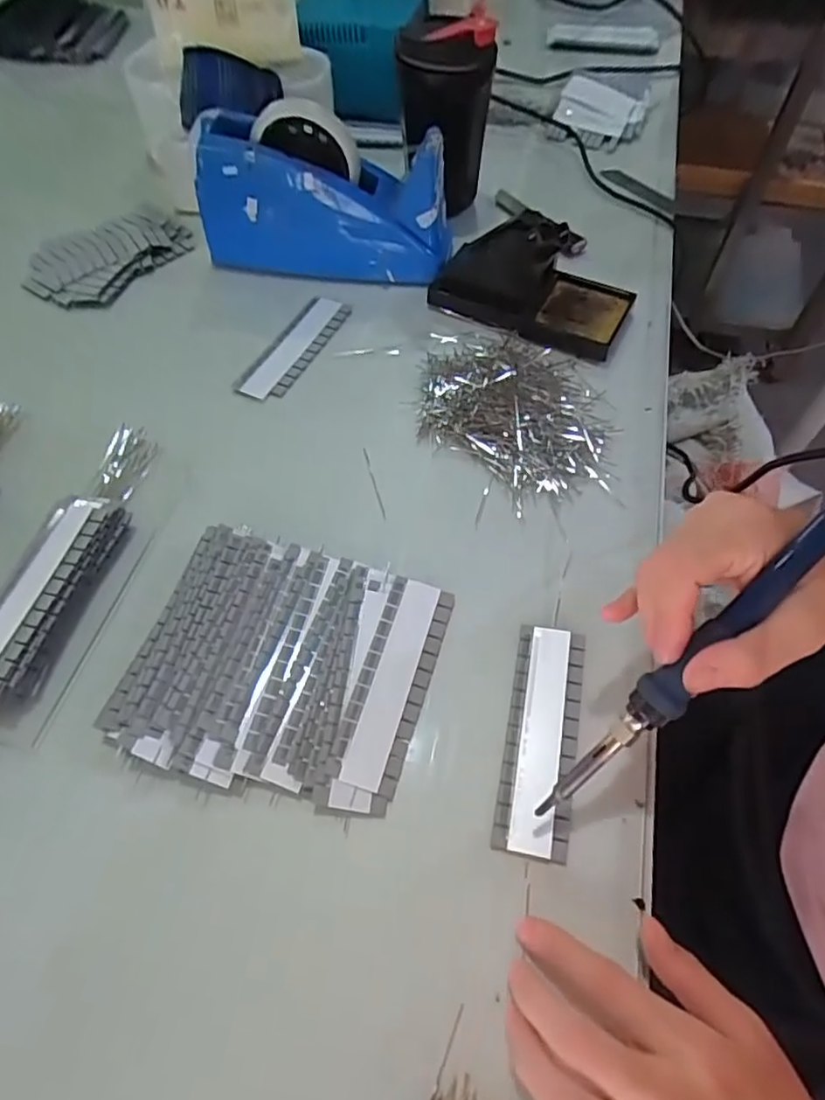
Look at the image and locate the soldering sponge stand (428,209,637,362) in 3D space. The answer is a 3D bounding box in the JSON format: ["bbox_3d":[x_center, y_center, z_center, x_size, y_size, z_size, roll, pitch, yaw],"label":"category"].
[{"bbox_3d":[0.098,-0.221,0.506,0.161,0.069,0.082,15,60,8],"label":"soldering sponge stand"}]

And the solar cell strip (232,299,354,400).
[{"bbox_3d":[-0.097,-0.167,0.515,0.042,0.004,0.124,22,61,12],"label":"solar cell strip"}]

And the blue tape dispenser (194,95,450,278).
[{"bbox_3d":[-0.073,-0.298,0.533,0.207,0.115,0.061,7,59,3],"label":"blue tape dispenser"}]

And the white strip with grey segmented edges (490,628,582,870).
[{"bbox_3d":[0.072,0.101,0.352,0.038,0.006,0.126,11,59,6],"label":"white strip with grey segmented edges"}]

